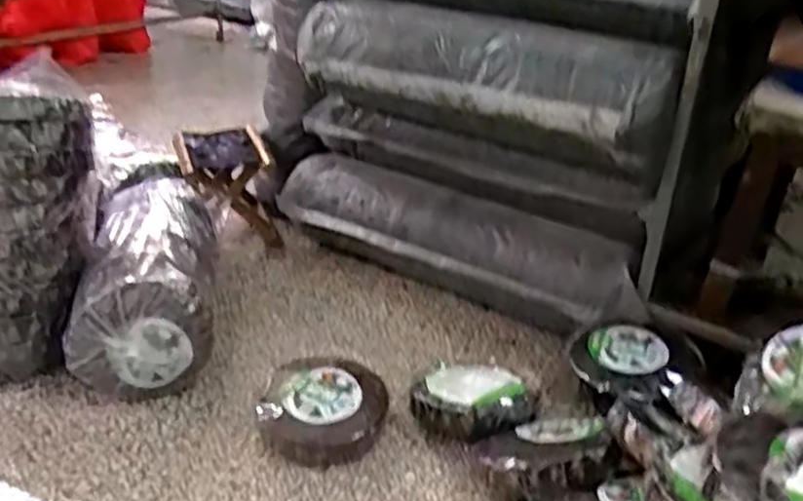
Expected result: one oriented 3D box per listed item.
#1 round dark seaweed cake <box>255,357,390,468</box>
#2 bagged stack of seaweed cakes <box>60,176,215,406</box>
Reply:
[{"bbox_3d":[-0.117,0.242,1.134,0.183,0.070,0.174,2,27,-1],"label":"round dark seaweed cake"},{"bbox_3d":[-0.444,0.053,1.316,0.216,0.215,0.444,-3,28,-11],"label":"bagged stack of seaweed cakes"}]

